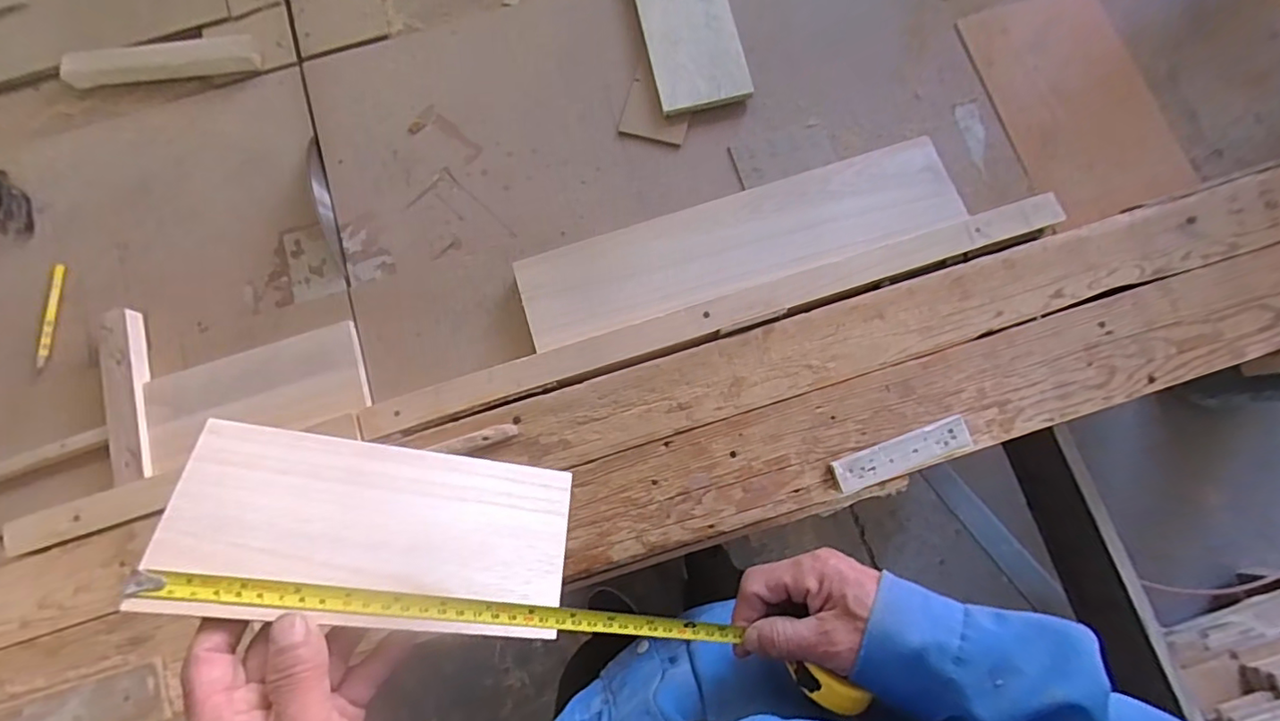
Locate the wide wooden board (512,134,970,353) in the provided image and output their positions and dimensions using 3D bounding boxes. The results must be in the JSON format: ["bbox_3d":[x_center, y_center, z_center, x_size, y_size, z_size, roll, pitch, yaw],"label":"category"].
[{"bbox_3d":[0.090,-0.118,0.559,0.428,0.015,0.106,-17,65,2],"label":"wide wooden board"}]

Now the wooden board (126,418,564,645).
[{"bbox_3d":[-0.147,0.099,0.329,0.211,0.005,0.101,13,60,-18],"label":"wooden board"}]

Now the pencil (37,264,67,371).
[{"bbox_3d":[-0.624,-0.046,0.598,0.012,0.005,0.114,3,78,-16],"label":"pencil"}]

